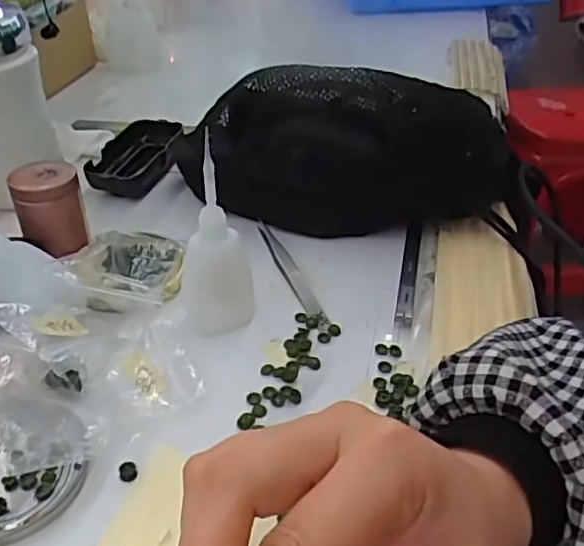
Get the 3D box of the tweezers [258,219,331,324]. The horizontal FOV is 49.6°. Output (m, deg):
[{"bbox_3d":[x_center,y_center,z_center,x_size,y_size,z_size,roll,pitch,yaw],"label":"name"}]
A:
[{"bbox_3d":[-0.004,-0.005,0.443,0.012,0.005,0.122,-11,39,-17],"label":"tweezers"}]

